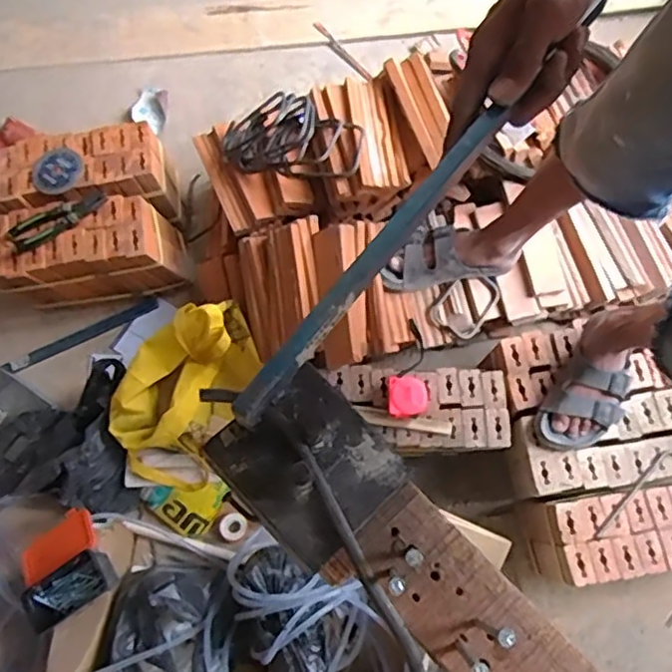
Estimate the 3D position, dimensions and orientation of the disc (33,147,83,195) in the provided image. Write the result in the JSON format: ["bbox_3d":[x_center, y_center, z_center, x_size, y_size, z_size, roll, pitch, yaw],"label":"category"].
[{"bbox_3d":[-0.540,-0.320,1.231,0.096,0.005,0.097,0,75,1],"label":"disc"}]

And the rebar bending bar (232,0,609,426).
[{"bbox_3d":[0.066,-0.096,0.385,0.015,0.011,0.375,37,72,10],"label":"rebar bending bar"}]

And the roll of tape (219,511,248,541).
[{"bbox_3d":[-0.200,0.373,1.244,0.055,0.010,0.053,0,75,1],"label":"roll of tape"}]

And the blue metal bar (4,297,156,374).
[{"bbox_3d":[-0.552,-0.002,1.388,0.344,0.018,0.027,-27,76,-6],"label":"blue metal bar"}]

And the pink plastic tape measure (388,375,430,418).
[{"bbox_3d":[0.122,0.102,1.081,0.068,0.046,0.070,1,75,1],"label":"pink plastic tape measure"}]

